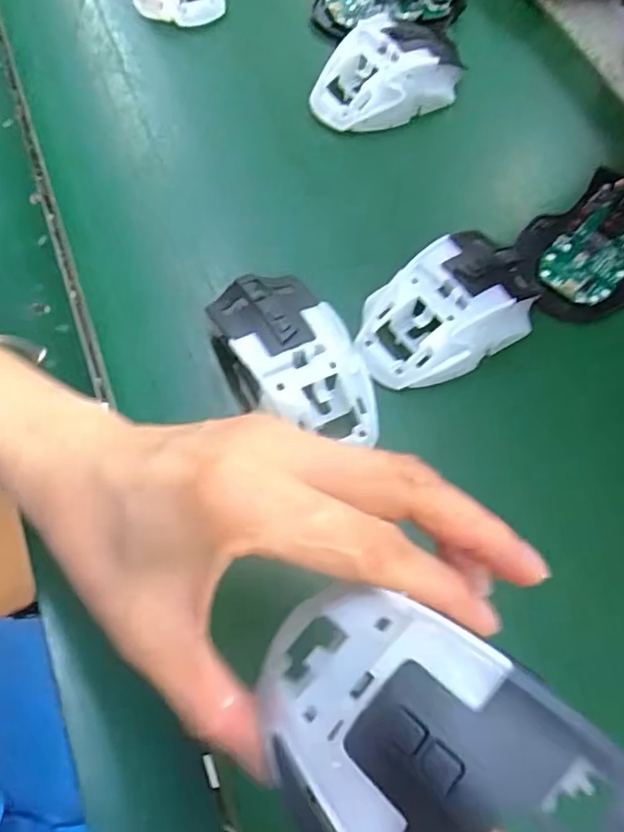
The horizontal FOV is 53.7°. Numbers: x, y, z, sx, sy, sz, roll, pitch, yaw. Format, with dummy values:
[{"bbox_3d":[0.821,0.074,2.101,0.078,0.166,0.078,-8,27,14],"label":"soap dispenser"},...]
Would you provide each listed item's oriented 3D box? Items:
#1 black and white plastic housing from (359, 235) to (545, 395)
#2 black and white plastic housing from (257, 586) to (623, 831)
[{"bbox_3d":[0.070,-0.056,0.328,0.104,0.031,0.060,-31,70,-15],"label":"black and white plastic housing"},{"bbox_3d":[0.028,0.084,0.143,0.091,0.036,0.059,28,75,33],"label":"black and white plastic housing"}]

